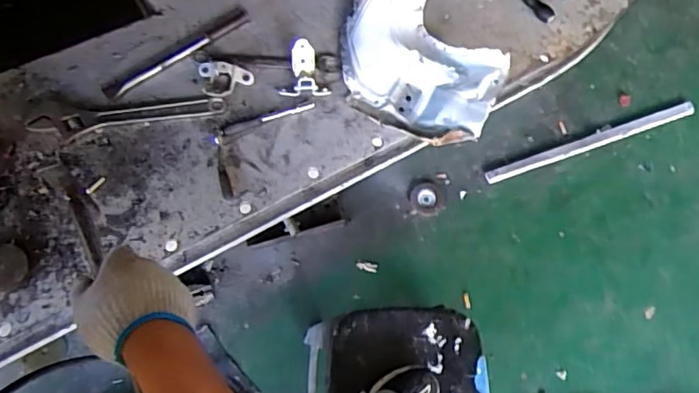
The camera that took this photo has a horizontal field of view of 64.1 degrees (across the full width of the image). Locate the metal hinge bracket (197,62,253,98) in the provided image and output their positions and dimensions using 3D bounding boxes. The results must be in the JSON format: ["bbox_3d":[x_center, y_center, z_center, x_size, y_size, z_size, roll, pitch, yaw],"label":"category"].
[{"bbox_3d":[-0.250,-0.235,1.117,0.108,0.027,0.073,3,68,-5],"label":"metal hinge bracket"}]

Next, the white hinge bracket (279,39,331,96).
[{"bbox_3d":[-0.097,-0.259,1.134,0.099,0.048,0.105,-6,69,-8],"label":"white hinge bracket"}]

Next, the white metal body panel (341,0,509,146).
[{"bbox_3d":[0.130,-0.359,1.171,0.311,0.093,0.542,-14,78,9],"label":"white metal body panel"}]

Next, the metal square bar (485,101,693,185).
[{"bbox_3d":[0.762,-0.172,1.754,0.740,0.026,0.046,-18,70,-10],"label":"metal square bar"}]

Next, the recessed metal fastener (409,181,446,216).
[{"bbox_3d":[0.232,0.005,1.652,0.111,0.010,0.099,-30,73,-14],"label":"recessed metal fastener"}]

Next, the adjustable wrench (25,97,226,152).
[{"bbox_3d":[-0.422,-0.149,1.072,0.350,0.024,0.065,-11,70,-10],"label":"adjustable wrench"}]

